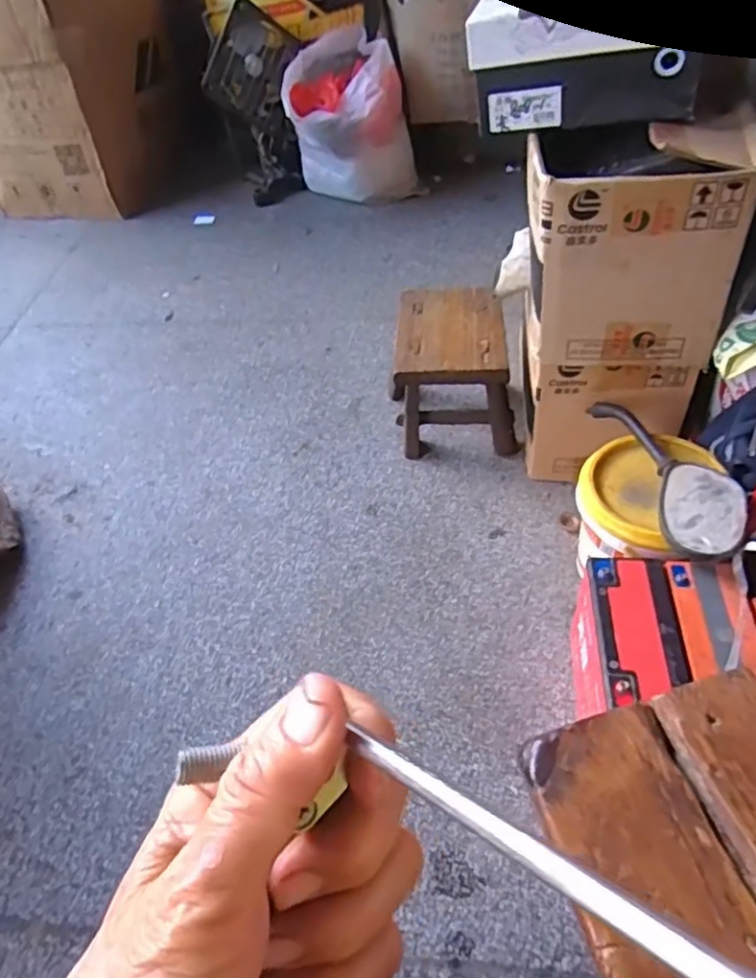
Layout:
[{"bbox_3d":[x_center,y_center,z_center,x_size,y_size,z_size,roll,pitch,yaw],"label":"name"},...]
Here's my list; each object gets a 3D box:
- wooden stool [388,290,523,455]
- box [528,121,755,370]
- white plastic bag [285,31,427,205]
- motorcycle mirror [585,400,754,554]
[{"bbox_3d":[0.124,-0.191,1.080,0.187,0.192,0.228,-4,48,2],"label":"wooden stool"},{"bbox_3d":[0.290,-0.291,0.763,0.224,0.234,0.163,4,49,10],"label":"box"},{"bbox_3d":[-0.077,-0.933,1.674,0.308,0.343,0.246,-22,49,-13],"label":"white plastic bag"},{"bbox_3d":[0.350,-0.027,0.773,0.094,0.049,0.286,-7,48,-1],"label":"motorcycle mirror"}]

